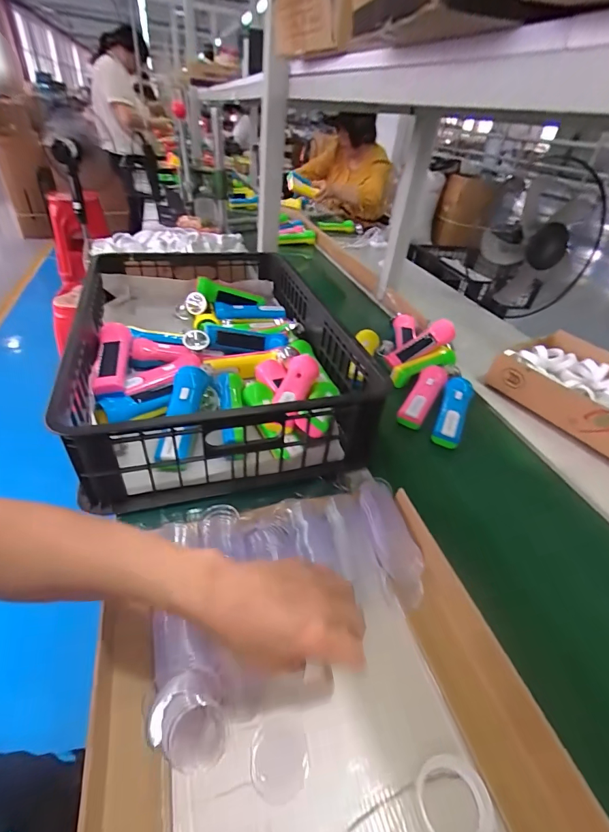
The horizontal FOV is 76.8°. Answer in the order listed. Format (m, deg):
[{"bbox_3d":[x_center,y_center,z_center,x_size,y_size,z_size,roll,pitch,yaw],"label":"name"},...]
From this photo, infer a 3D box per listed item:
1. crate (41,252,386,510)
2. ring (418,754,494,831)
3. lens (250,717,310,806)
[{"bbox_3d":[-0.152,-0.130,0.670,0.397,0.119,0.557,-8,41,-18],"label":"crate"},{"bbox_3d":[0.113,0.291,0.288,0.050,0.015,0.053,4,39,-3],"label":"ring"},{"bbox_3d":[-0.020,0.274,0.308,0.045,0.004,0.049,-3,39,-12],"label":"lens"}]

